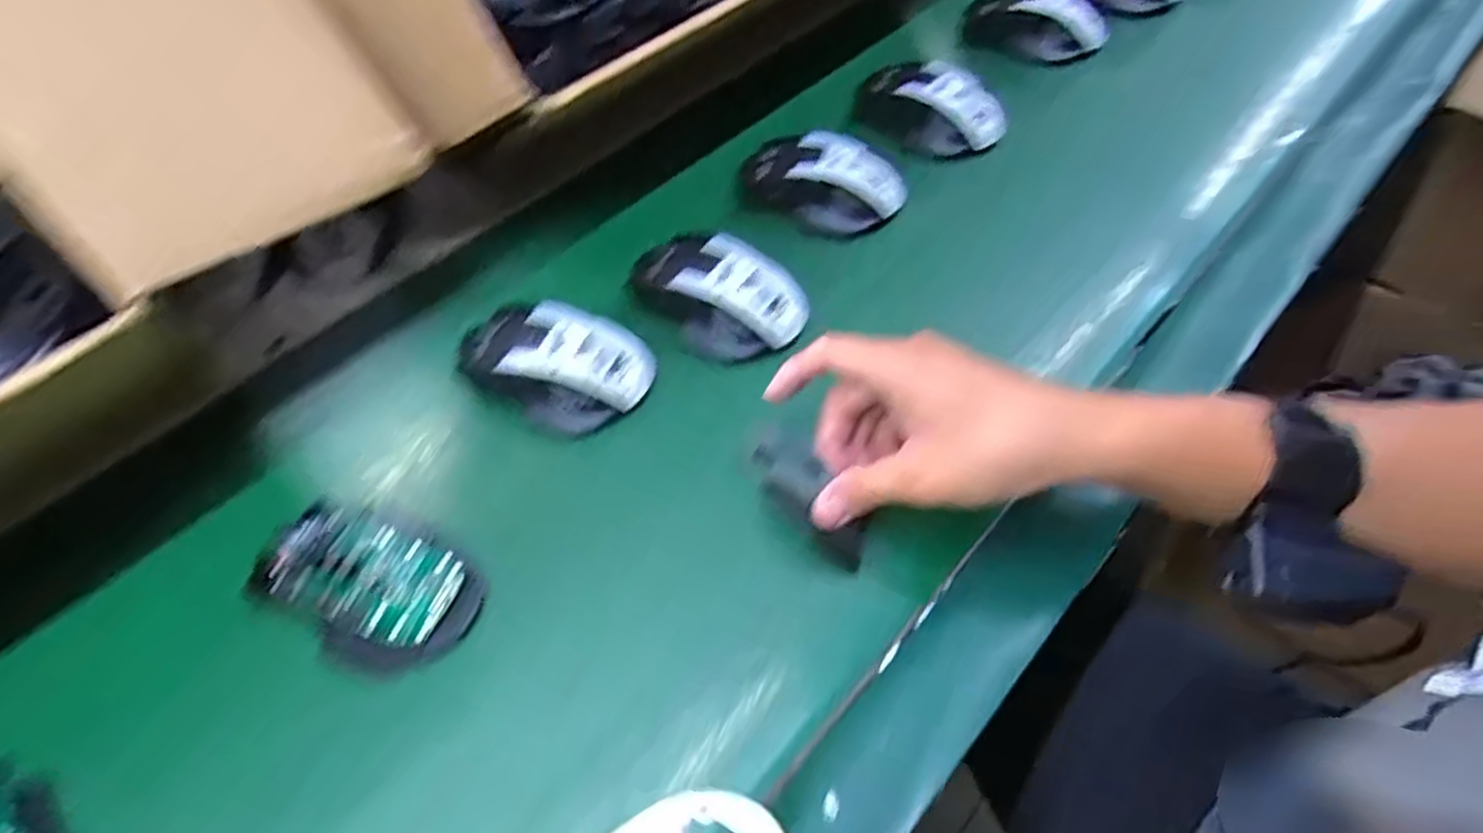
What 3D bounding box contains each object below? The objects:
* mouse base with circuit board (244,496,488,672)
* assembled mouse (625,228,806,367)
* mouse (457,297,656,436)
[{"bbox_3d":[-0.186,0.081,0.382,0.103,0.028,0.067,24,59,17],"label":"mouse base with circuit board"},{"bbox_3d":[-0.015,-0.079,0.481,0.108,0.035,0.072,25,59,18],"label":"assembled mouse"},{"bbox_3d":[-0.115,-0.031,0.453,0.118,0.037,0.068,13,56,11],"label":"mouse"}]

